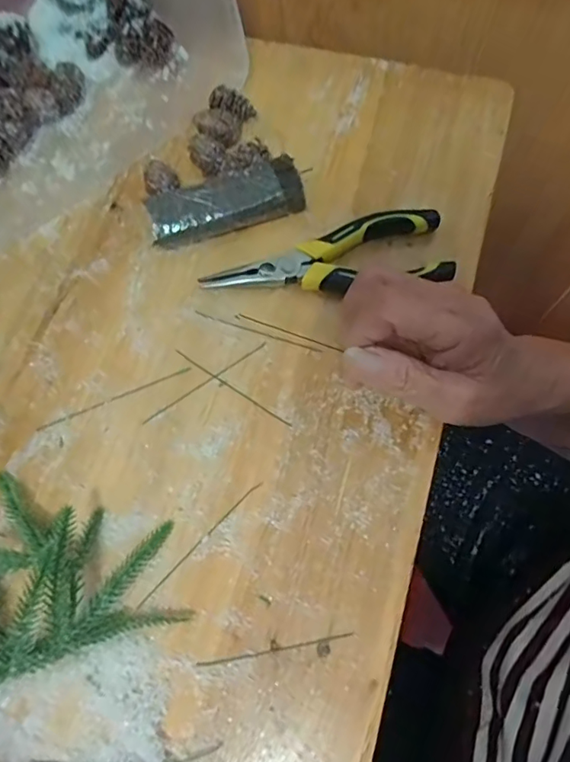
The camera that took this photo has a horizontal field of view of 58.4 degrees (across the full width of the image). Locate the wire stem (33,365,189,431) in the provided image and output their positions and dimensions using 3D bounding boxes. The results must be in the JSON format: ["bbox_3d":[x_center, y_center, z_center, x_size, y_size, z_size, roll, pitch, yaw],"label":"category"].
[{"bbox_3d":[-0.107,0.010,0.318,0.100,0.004,0.004,-22,71,-5],"label":"wire stem"}]

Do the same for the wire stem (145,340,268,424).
[{"bbox_3d":[-0.050,0.001,0.321,0.090,0.004,0.004,-34,72,-9],"label":"wire stem"}]

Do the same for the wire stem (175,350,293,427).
[{"bbox_3d":[-0.033,0.004,0.318,0.089,0.004,0.004,32,75,13],"label":"wire stem"}]

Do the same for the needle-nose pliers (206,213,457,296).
[{"bbox_3d":[0.026,-0.077,0.336,0.158,0.018,0.051,-9,70,-1],"label":"needle-nose pliers"}]

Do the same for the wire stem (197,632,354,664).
[{"bbox_3d":[-0.005,0.141,0.266,0.082,0.004,0.004,-10,70,-1],"label":"wire stem"}]

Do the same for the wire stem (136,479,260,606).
[{"bbox_3d":[-0.047,0.090,0.286,0.004,0.004,0.093,43,77,15],"label":"wire stem"}]

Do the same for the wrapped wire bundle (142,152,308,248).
[{"bbox_3d":[-0.040,-0.118,0.349,0.102,0.027,0.034,-20,71,-5],"label":"wrapped wire bundle"}]

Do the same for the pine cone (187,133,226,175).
[{"bbox_3d":[-0.056,-0.162,0.367,0.020,0.021,0.026,-31,72,-8],"label":"pine cone"}]

